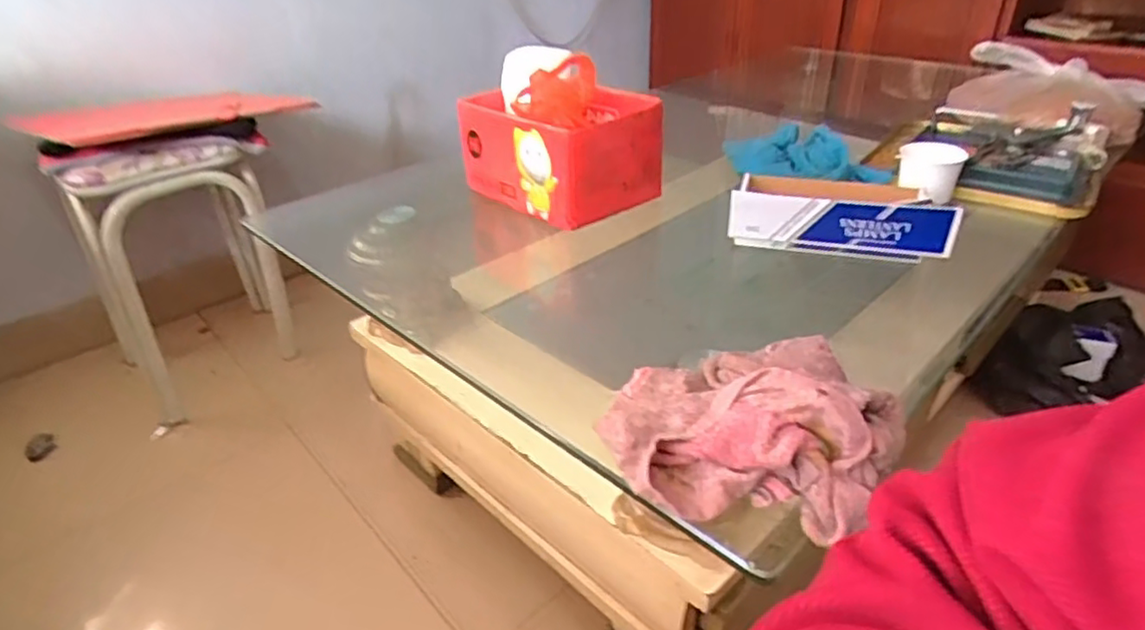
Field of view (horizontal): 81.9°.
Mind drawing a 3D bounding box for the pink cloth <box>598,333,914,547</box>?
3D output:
[{"bbox_3d":[0.125,0.072,0.470,0.207,0.060,0.148,6,34,13],"label":"pink cloth"}]

